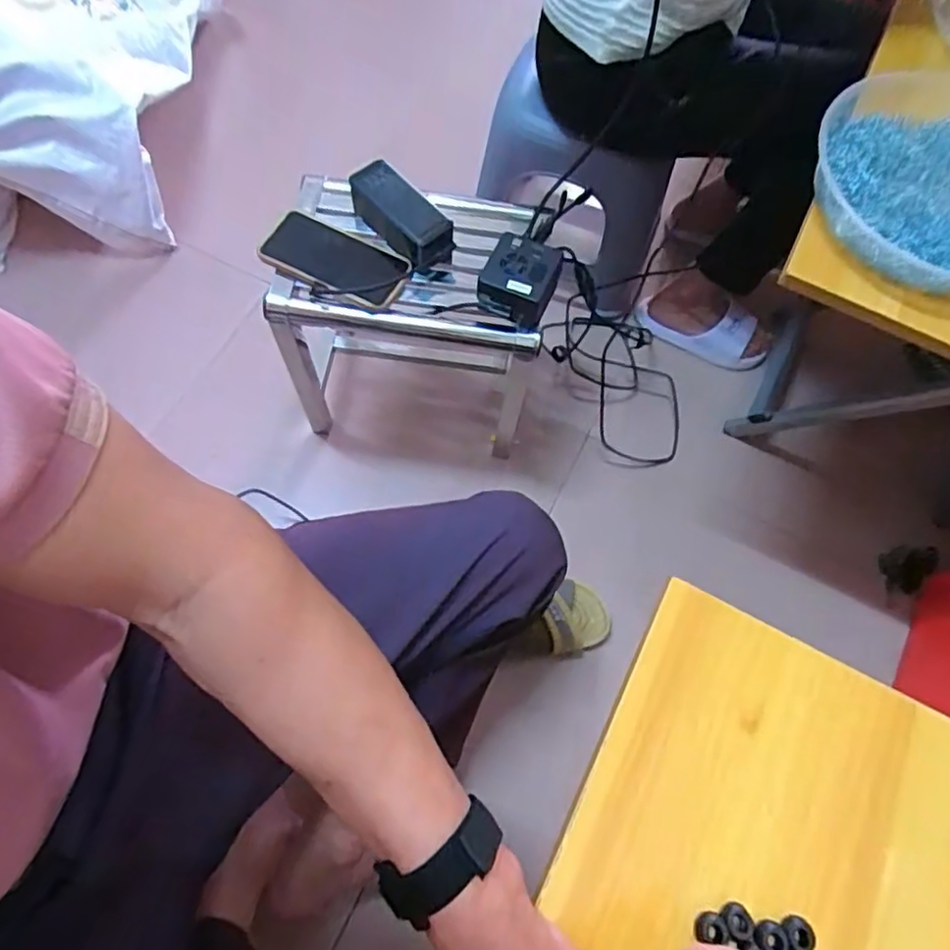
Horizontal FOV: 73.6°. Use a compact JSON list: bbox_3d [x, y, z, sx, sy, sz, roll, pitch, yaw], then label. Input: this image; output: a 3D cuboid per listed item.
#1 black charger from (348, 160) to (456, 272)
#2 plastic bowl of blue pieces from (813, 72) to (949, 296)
[{"bbox_3d":[-0.083,-0.294,0.734,0.058,0.055,0.135,-37,74,-16],"label":"black charger"},{"bbox_3d":[0.399,-0.256,0.549,0.213,0.044,0.231,23,69,6],"label":"plastic bowl of blue pieces"}]

